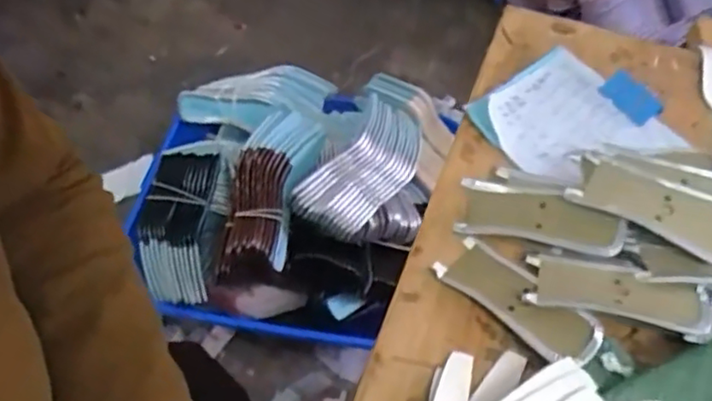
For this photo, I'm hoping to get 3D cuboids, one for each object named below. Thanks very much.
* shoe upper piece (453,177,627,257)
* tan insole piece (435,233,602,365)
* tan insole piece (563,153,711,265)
[{"bbox_3d":[0.135,0.013,0.469,0.118,0.012,0.045,14,53,22],"label":"shoe upper piece"},{"bbox_3d":[0.113,0.070,0.442,0.043,0.020,0.115,-37,64,-25],"label":"tan insole piece"},{"bbox_3d":[0.217,0.003,0.451,0.119,0.011,0.047,28,73,20],"label":"tan insole piece"}]

